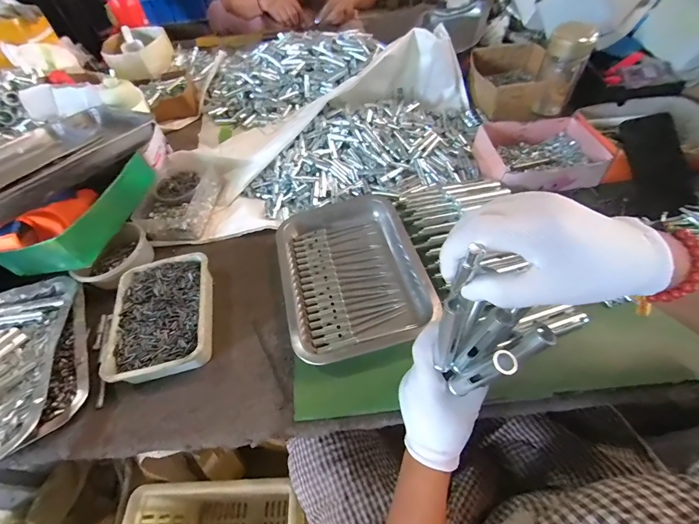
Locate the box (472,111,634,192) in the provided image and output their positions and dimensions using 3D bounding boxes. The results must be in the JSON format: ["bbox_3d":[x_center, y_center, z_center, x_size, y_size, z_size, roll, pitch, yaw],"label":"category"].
[{"bbox_3d":[0.328,-0.189,0.578,0.197,0.049,0.150,-8,53,0],"label":"box"}]

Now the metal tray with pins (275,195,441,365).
[{"bbox_3d":[0.000,0.007,0.495,0.195,0.035,0.274,-14,53,-5],"label":"metal tray with pins"}]

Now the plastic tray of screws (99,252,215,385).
[{"bbox_3d":[-0.258,0.074,0.470,0.128,0.035,0.179,-12,53,-4],"label":"plastic tray of screws"}]

